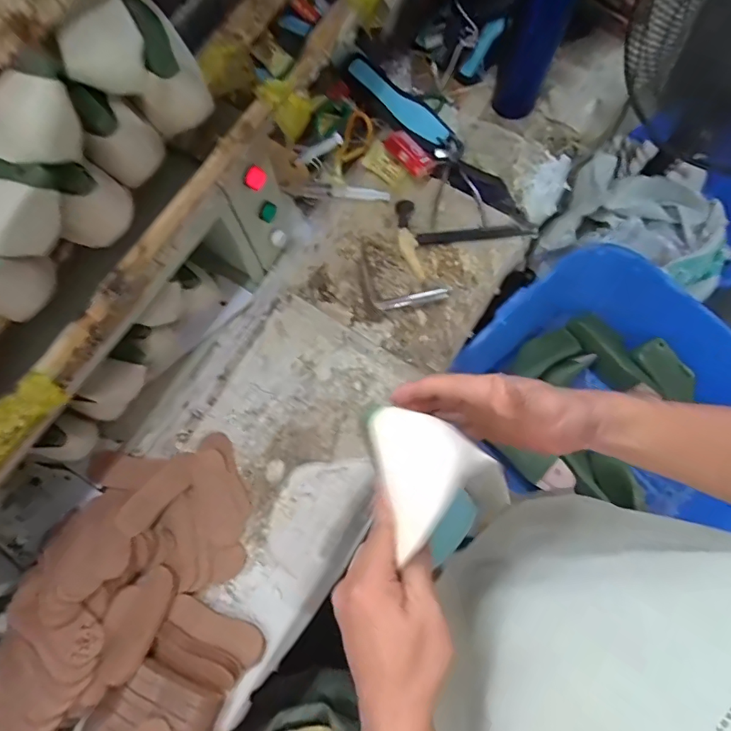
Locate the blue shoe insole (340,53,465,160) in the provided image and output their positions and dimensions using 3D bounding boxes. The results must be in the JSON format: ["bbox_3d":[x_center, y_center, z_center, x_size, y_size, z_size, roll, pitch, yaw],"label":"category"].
[{"bbox_3d":[0.072,-0.465,0.839,0.254,0.020,0.074,37,78,-4],"label":"blue shoe insole"}]

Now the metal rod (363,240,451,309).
[{"bbox_3d":[0.040,-0.127,0.766,0.170,0.027,0.096,33,65,12],"label":"metal rod"}]

